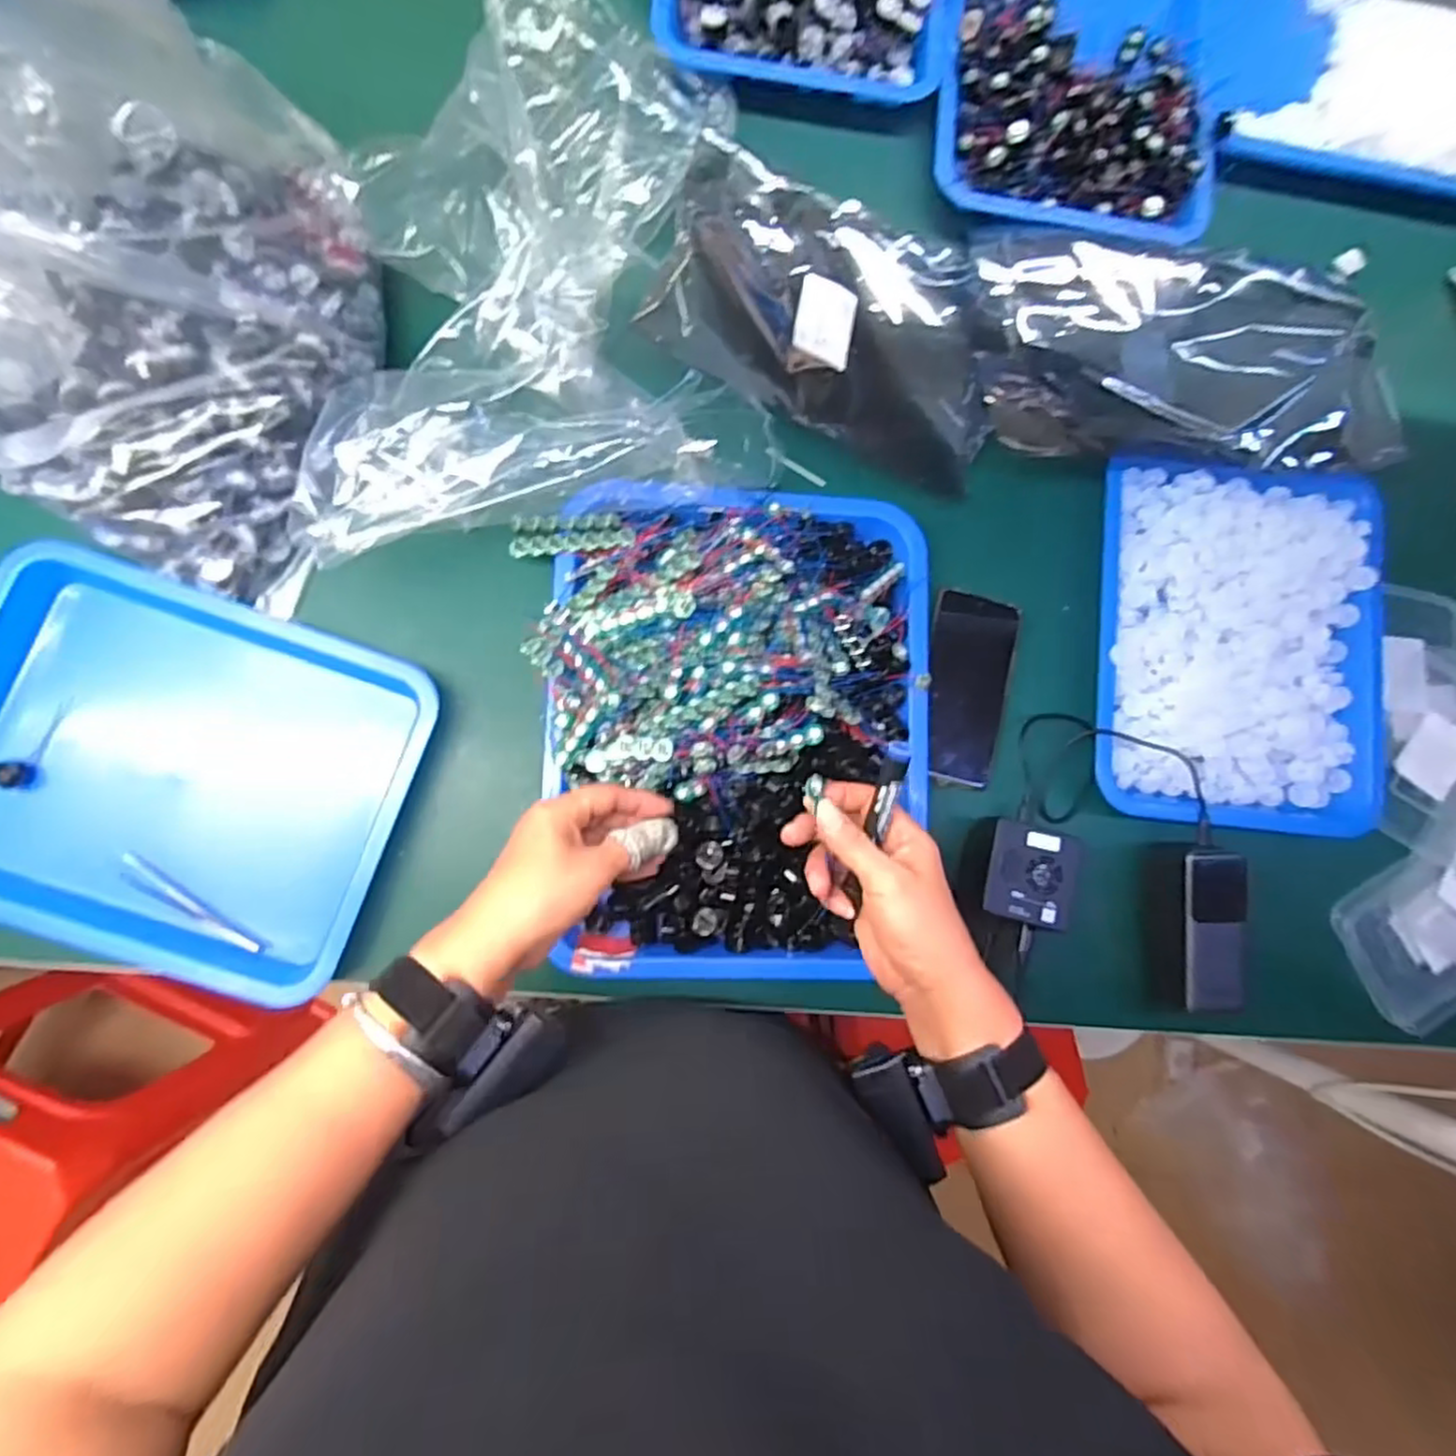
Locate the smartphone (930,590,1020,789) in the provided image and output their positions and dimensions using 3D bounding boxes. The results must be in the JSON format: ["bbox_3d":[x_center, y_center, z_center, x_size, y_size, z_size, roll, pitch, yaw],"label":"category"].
[{"bbox_3d":[0.204,-0.034,0.608,0.070,0.016,0.162,10,83,10],"label":"smartphone"}]

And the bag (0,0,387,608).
[{"bbox_3d":[-0.418,-0.298,0.408,0.310,0.271,0.334,10,84,-4],"label":"bag"}]

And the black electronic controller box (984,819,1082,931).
[{"bbox_3d":[0.235,0.113,0.552,0.071,0.027,0.074,14,84,-4],"label":"black electronic controller box"}]

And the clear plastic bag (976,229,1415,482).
[{"bbox_3d":[0.383,-0.328,0.595,0.324,0.061,0.222,3,85,-5],"label":"clear plastic bag"}]

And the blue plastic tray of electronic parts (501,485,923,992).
[{"bbox_3d":[0.008,-0.002,0.531,0.305,0.084,0.370,1,85,-5],"label":"blue plastic tray of electronic parts"}]

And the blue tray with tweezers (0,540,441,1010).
[{"bbox_3d":[-0.411,0.033,0.541,0.334,0.064,0.266,18,84,-4],"label":"blue tray with tweezers"}]

